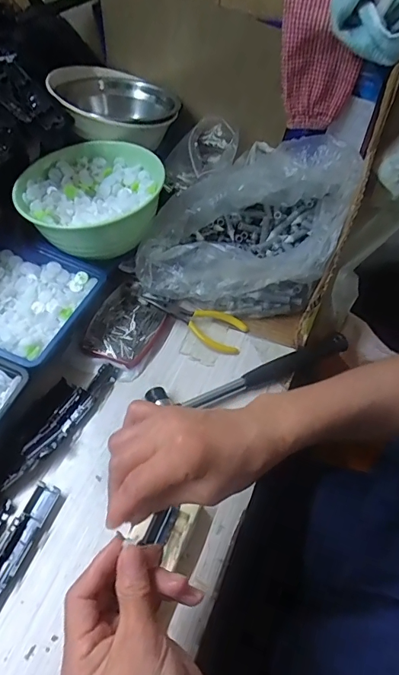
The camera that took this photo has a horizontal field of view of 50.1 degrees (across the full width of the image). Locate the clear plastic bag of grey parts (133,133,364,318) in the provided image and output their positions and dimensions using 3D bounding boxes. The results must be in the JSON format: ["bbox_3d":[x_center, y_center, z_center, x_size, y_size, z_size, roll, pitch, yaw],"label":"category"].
[{"bbox_3d":[0.065,-0.131,0.513,0.189,0.116,0.228,27,58,18],"label":"clear plastic bag of grey parts"}]

